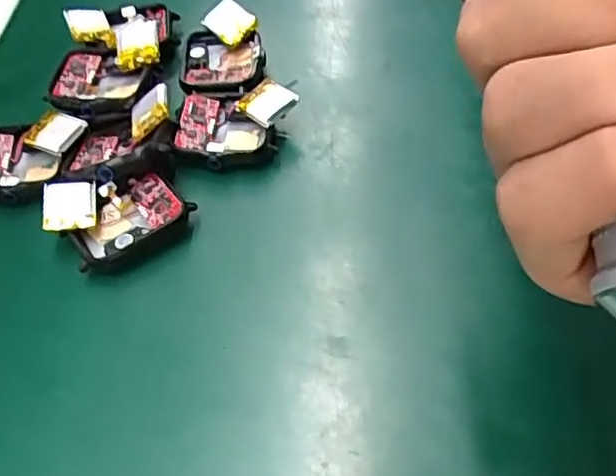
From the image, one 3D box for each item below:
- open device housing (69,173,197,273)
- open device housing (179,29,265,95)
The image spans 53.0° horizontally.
[{"bbox_3d":[-0.070,-0.008,0.243,0.044,0.010,0.036,-26,55,-12],"label":"open device housing"},{"bbox_3d":[-0.040,-0.082,0.293,0.037,0.008,0.042,0,54,7],"label":"open device housing"}]

